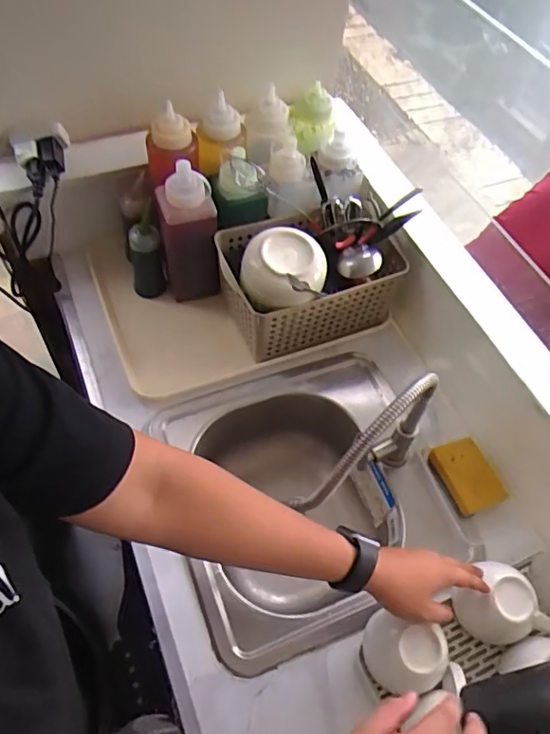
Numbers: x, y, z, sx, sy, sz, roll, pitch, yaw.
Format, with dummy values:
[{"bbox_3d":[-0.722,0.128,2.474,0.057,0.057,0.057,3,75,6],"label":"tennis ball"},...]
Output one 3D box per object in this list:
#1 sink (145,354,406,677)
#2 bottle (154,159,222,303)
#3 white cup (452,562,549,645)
[{"bbox_3d":[0.037,0.207,0.830,0.350,0.146,0.394,-11,58,-12],"label":"sink"},{"bbox_3d":[-0.133,-0.197,0.858,0.083,0.225,0.066,-12,58,-13],"label":"bottle"},{"bbox_3d":[0.267,0.285,0.651,0.085,0.061,0.095,-25,62,-20],"label":"white cup"}]

